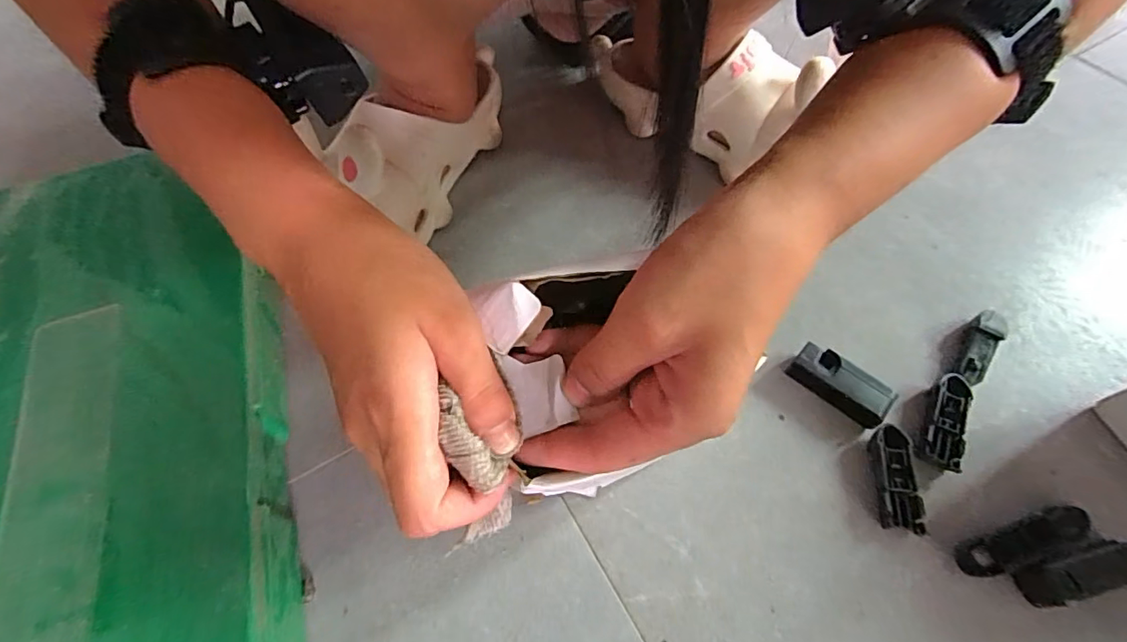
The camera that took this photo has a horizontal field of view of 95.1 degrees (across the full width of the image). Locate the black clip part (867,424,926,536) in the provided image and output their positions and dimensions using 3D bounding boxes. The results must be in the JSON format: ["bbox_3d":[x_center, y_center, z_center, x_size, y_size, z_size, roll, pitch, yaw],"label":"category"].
[{"bbox_3d":[0.187,0.089,0.291,0.022,0.013,0.057,2,59,4],"label":"black clip part"}]

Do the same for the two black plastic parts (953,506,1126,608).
[{"bbox_3d":[0.251,0.120,0.264,0.079,0.024,0.037,-16,60,-7],"label":"two black plastic parts"}]

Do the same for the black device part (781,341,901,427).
[{"bbox_3d":[0.168,0.039,0.315,0.057,0.019,0.024,40,68,23],"label":"black device part"}]

